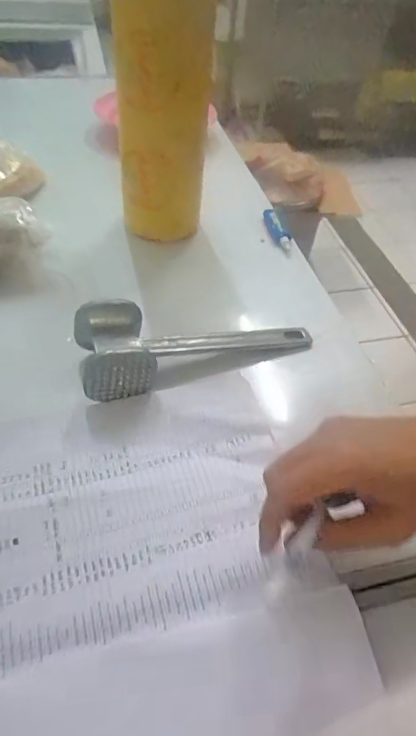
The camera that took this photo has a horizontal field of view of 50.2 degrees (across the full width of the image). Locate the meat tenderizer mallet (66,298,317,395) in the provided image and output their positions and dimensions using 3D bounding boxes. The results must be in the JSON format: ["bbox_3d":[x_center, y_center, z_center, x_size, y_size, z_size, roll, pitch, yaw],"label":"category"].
[{"bbox_3d":[-0.006,-0.033,0.421,0.229,0.056,0.066,-11,51,-13],"label":"meat tenderizer mallet"}]

